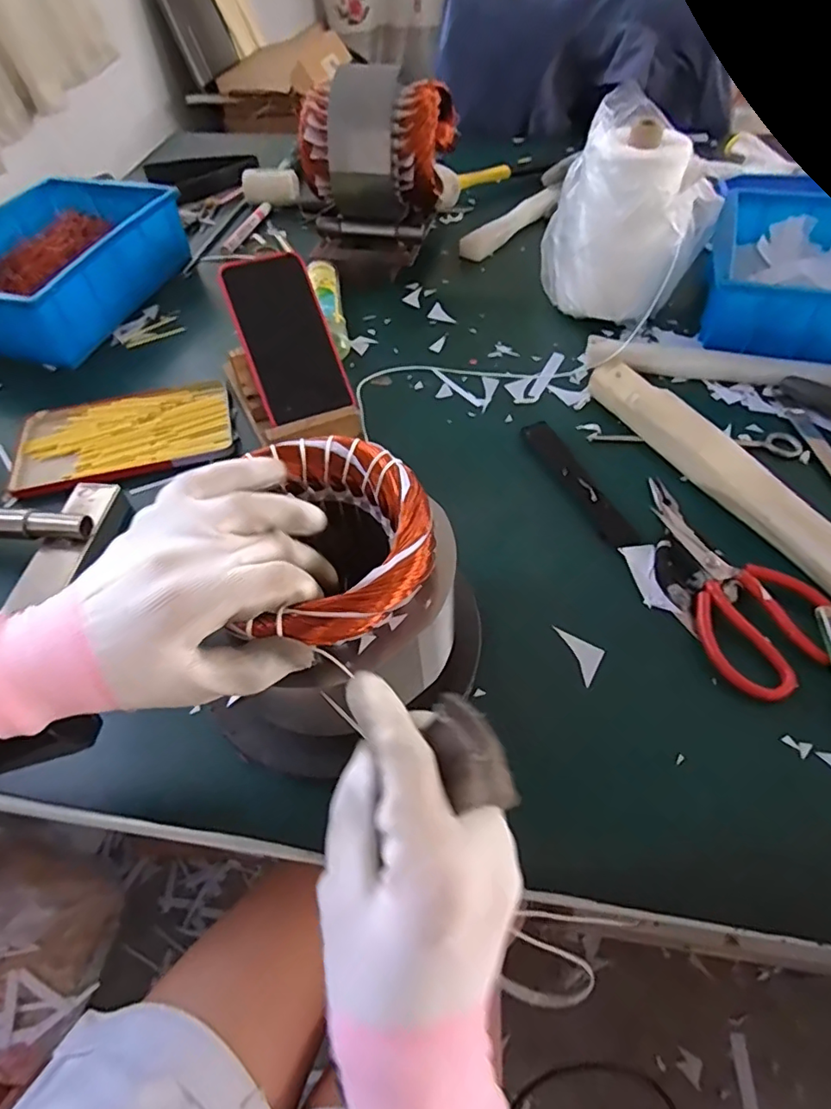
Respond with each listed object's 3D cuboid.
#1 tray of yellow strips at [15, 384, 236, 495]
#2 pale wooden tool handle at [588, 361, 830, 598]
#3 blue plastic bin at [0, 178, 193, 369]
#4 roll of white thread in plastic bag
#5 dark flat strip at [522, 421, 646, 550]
[{"bbox_3d":[-0.280,-0.113,0.540,0.195,0.018,0.116,-13,54,-8],"label":"tray of yellow strips"},{"bbox_3d":[0.261,-0.060,0.447,0.038,0.023,0.329,-25,57,-15],"label":"pale wooden tool handle"},{"bbox_3d":[-0.426,-0.342,0.672,0.207,0.095,0.279,8,55,8],"label":"blue plastic bin"},{"bbox_3d":[0.216,-0.357,0.582,0.157,0.164,0.113,31,61,22],"label":"roll of white thread in plastic bag"},{"bbox_3d":[0.137,-0.063,0.475,0.027,0.004,0.154,-19,55,-11],"label":"dark flat strip"}]

